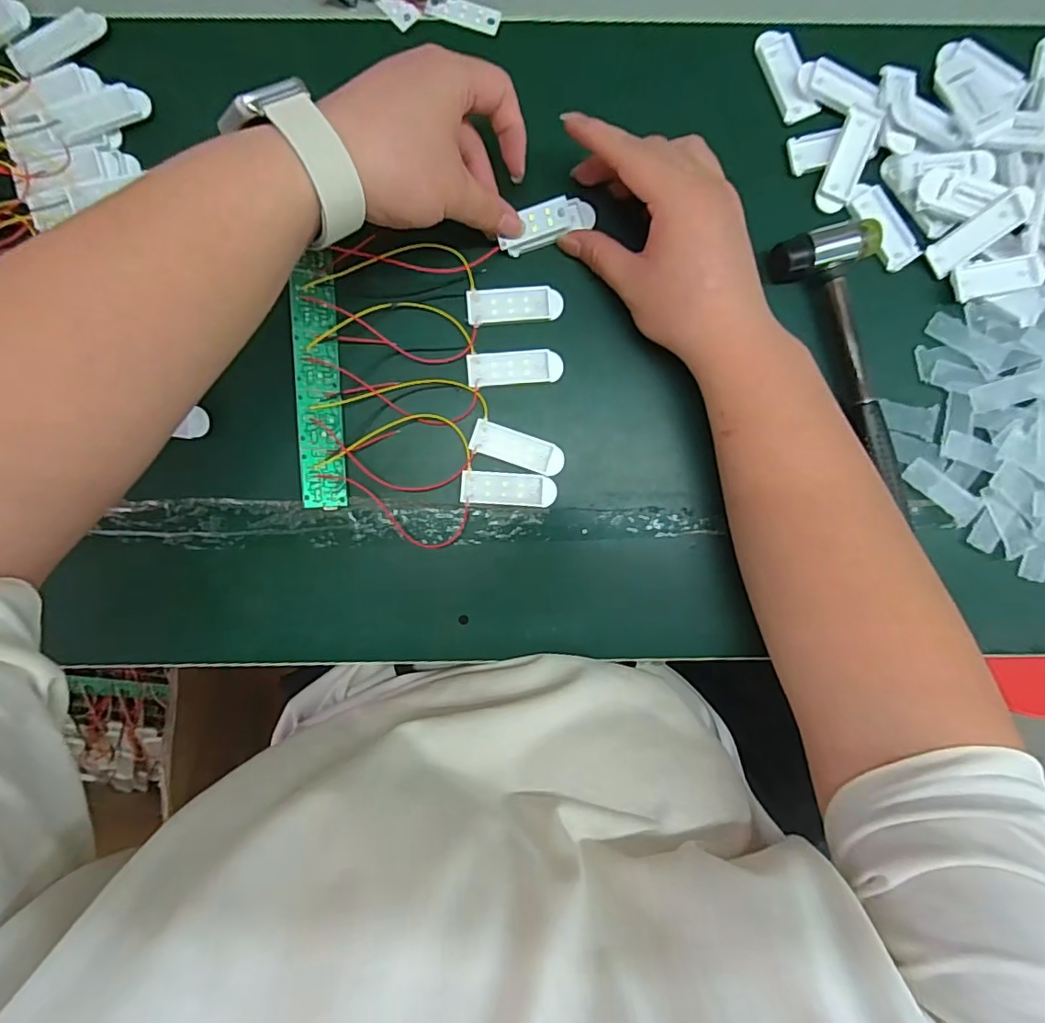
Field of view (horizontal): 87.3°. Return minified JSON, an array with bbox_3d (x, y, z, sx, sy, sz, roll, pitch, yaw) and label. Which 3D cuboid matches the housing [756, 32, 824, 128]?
[{"bbox_3d":[0.163,-0.271,0.339,0.021,0.007,0.056,-23,93,0],"label":"housing"}]

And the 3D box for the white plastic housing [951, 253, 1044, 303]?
[{"bbox_3d":[0.295,-0.146,0.338,0.055,0.005,0.022,-12,93,0],"label":"white plastic housing"}]

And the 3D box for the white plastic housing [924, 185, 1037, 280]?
[{"bbox_3d":[0.277,-0.169,0.331,0.056,0.005,0.021,-37,93,26],"label":"white plastic housing"}]

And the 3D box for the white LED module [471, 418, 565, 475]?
[{"bbox_3d":[-0.003,-0.039,0.338,0.057,0.005,0.020,19,93,-2],"label":"white LED module"}]

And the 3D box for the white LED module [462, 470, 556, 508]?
[{"bbox_3d":[-0.008,-0.014,0.339,0.058,0.004,0.020,4,93,-1],"label":"white LED module"}]

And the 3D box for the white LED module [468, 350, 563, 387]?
[{"bbox_3d":[-0.004,-0.088,0.338,0.058,0.005,0.020,-4,93,-1],"label":"white LED module"}]

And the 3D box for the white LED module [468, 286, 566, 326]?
[{"bbox_3d":[-0.004,-0.127,0.336,0.058,0.004,0.021,-5,93,-1],"label":"white LED module"}]

